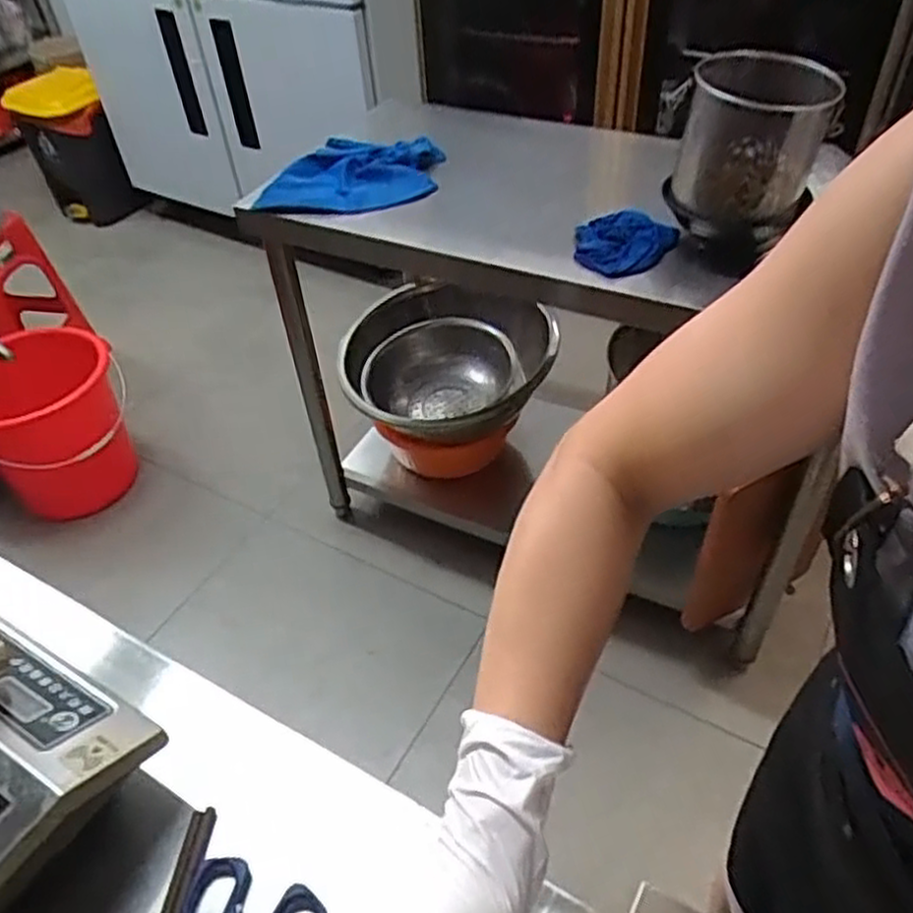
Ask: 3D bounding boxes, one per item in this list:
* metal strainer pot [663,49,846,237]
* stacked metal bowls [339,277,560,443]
[{"bbox_3d":[0.373,-0.417,0.998,0.151,0.190,0.146,-9,45,-5],"label":"metal strainer pot"},{"bbox_3d":[-0.042,-0.180,1.609,0.417,0.215,0.417,-2,45,2],"label":"stacked metal bowls"}]

